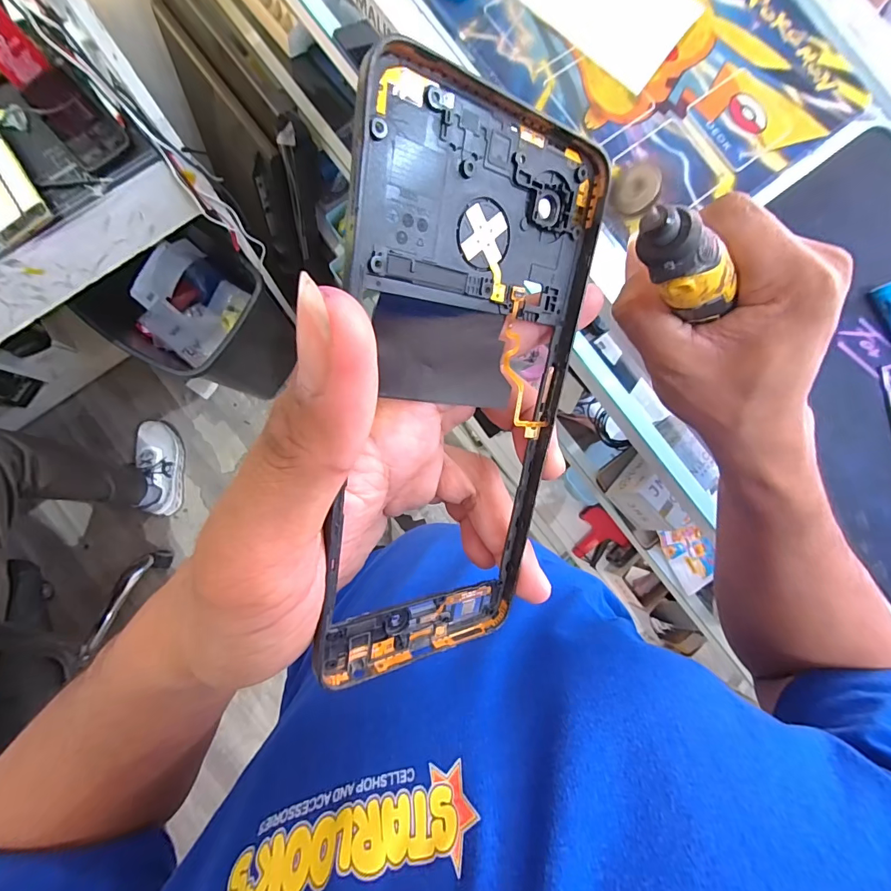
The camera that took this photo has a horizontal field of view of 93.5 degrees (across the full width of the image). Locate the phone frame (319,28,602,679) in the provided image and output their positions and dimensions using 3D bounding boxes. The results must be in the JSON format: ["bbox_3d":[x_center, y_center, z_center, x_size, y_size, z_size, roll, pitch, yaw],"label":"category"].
[{"bbox_3d":[0.003,-0.007,0.128,0.075,0.011,0.165,-1,108,-32],"label":"phone frame"}]

